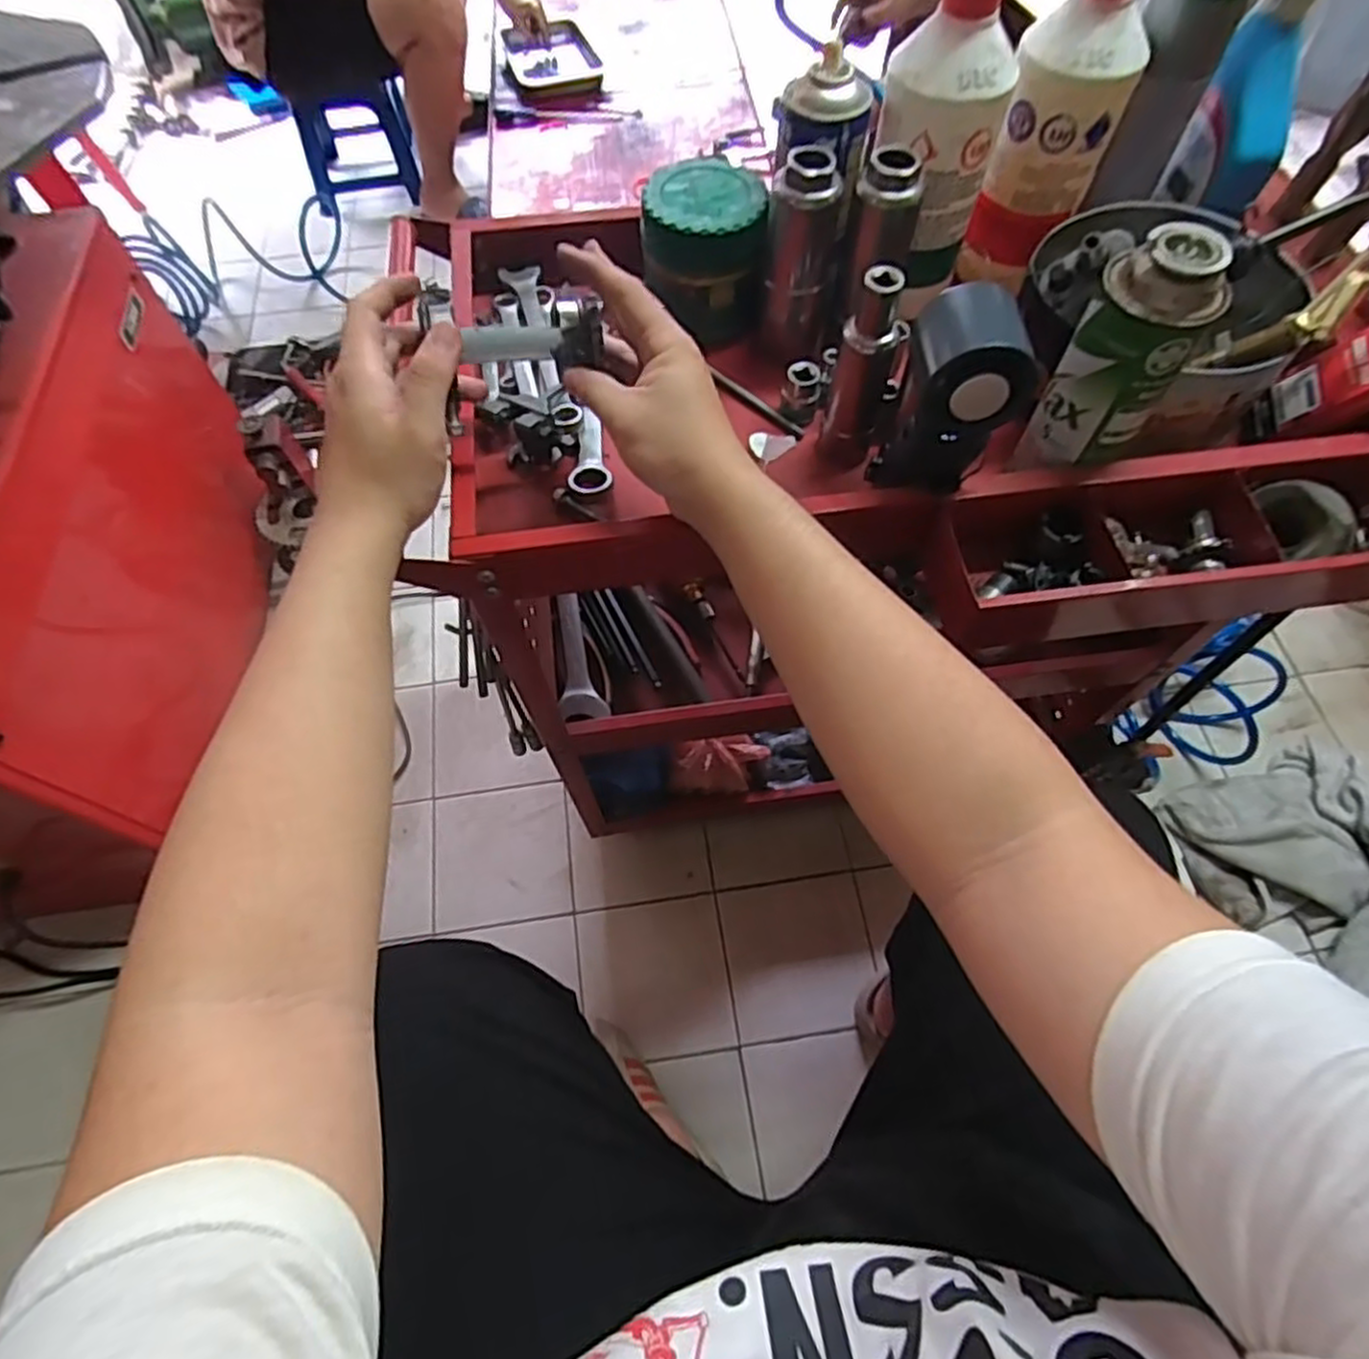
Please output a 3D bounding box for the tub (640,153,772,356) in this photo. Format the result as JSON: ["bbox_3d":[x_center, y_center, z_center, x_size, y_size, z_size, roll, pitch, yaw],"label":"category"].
[{"bbox_3d":[0.017,-0.347,0.602,0.095,0.087,0.101,4,63,3],"label":"tub"}]

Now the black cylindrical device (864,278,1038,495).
[{"bbox_3d":[0.154,-0.164,0.442,0.065,0.111,0.076,3,63,2],"label":"black cylindrical device"}]

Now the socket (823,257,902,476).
[{"bbox_3d":[0.122,-0.209,0.513,0.034,0.140,0.029,9,63,5],"label":"socket"}]

